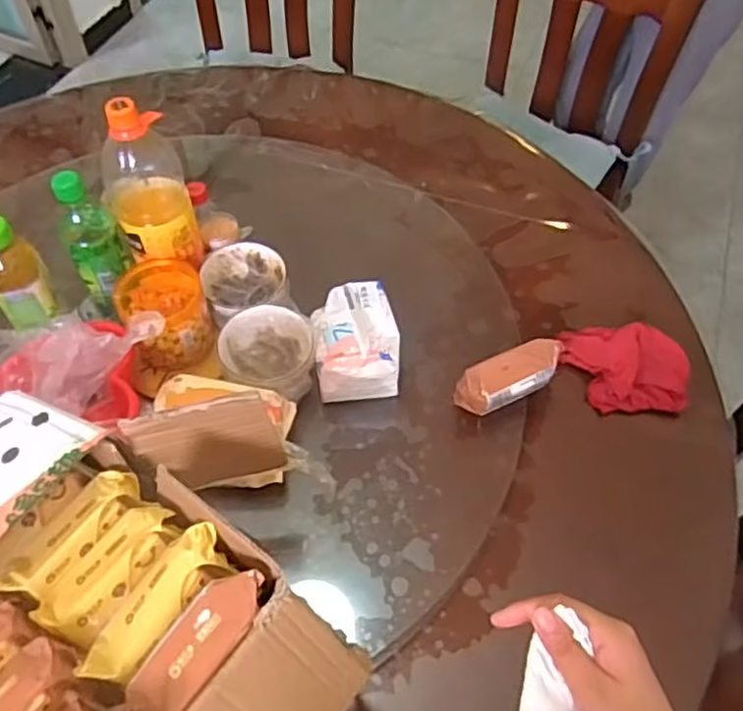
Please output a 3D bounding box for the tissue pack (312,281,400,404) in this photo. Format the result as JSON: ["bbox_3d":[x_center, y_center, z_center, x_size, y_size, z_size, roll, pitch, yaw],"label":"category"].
[{"bbox_3d":[-0.019,-0.019,0.826,0.097,0.065,0.133,-7,54,-4],"label":"tissue pack"}]

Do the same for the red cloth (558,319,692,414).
[{"bbox_3d":[0.322,0.010,0.871,0.142,0.046,0.117,4,54,3],"label":"red cloth"}]

